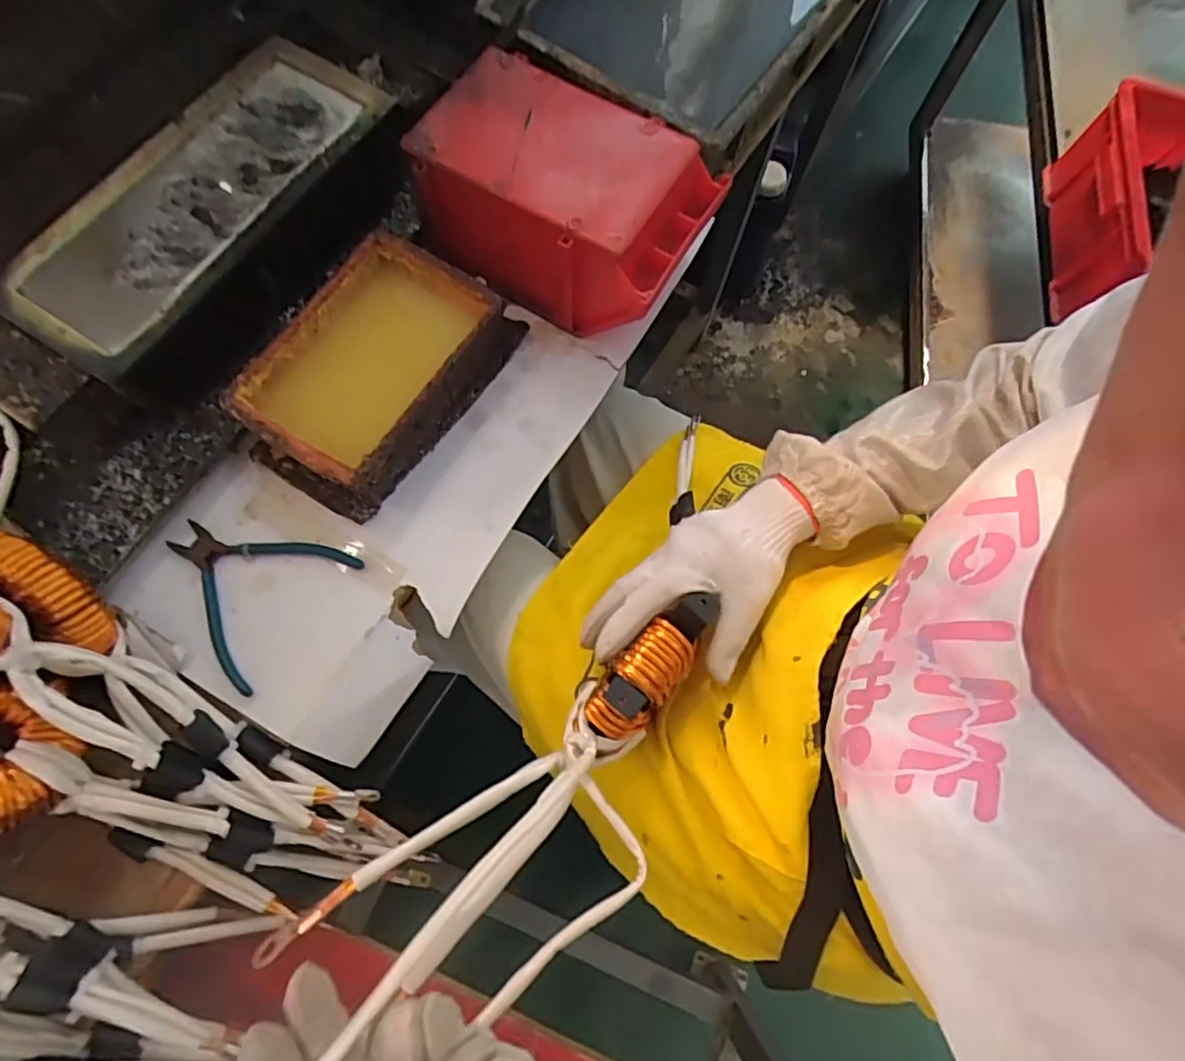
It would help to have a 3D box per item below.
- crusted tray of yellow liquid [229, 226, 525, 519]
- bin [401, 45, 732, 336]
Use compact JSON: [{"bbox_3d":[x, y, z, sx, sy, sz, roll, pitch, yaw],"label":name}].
[{"bbox_3d":[-0.178,-0.132,0.526,0.142,0.066,0.227,29,74,8],"label":"crusted tray of yellow liquid"},{"bbox_3d":[-0.025,-0.279,0.542,0.227,0.110,0.142,27,74,7],"label":"bin"}]

